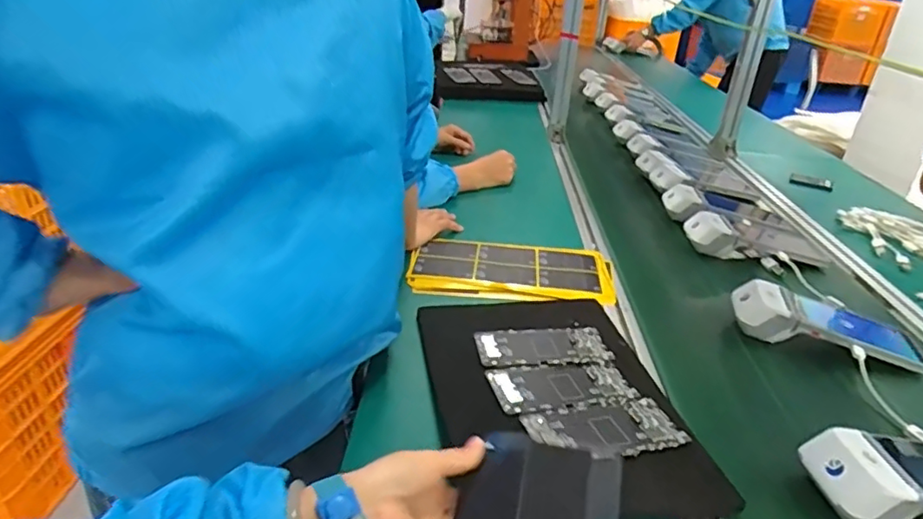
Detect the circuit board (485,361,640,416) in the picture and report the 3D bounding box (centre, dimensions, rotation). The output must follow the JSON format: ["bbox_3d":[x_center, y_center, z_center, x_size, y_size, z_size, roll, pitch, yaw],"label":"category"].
[{"bbox_3d":[0.107,0.137,0.634,0.151,0.009,0.074,0,32,-12],"label":"circuit board"}]

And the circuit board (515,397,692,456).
[{"bbox_3d":[0.141,0.165,0.577,0.151,0.009,0.074,-3,25,-16],"label":"circuit board"}]

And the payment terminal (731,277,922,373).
[{"bbox_3d":[0.473,0.086,0.767,0.235,0.061,0.091,12,28,13],"label":"payment terminal"}]

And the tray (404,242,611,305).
[{"bbox_3d":[0.076,0.016,0.882,0.297,0.022,0.165,7,31,0],"label":"tray"}]

